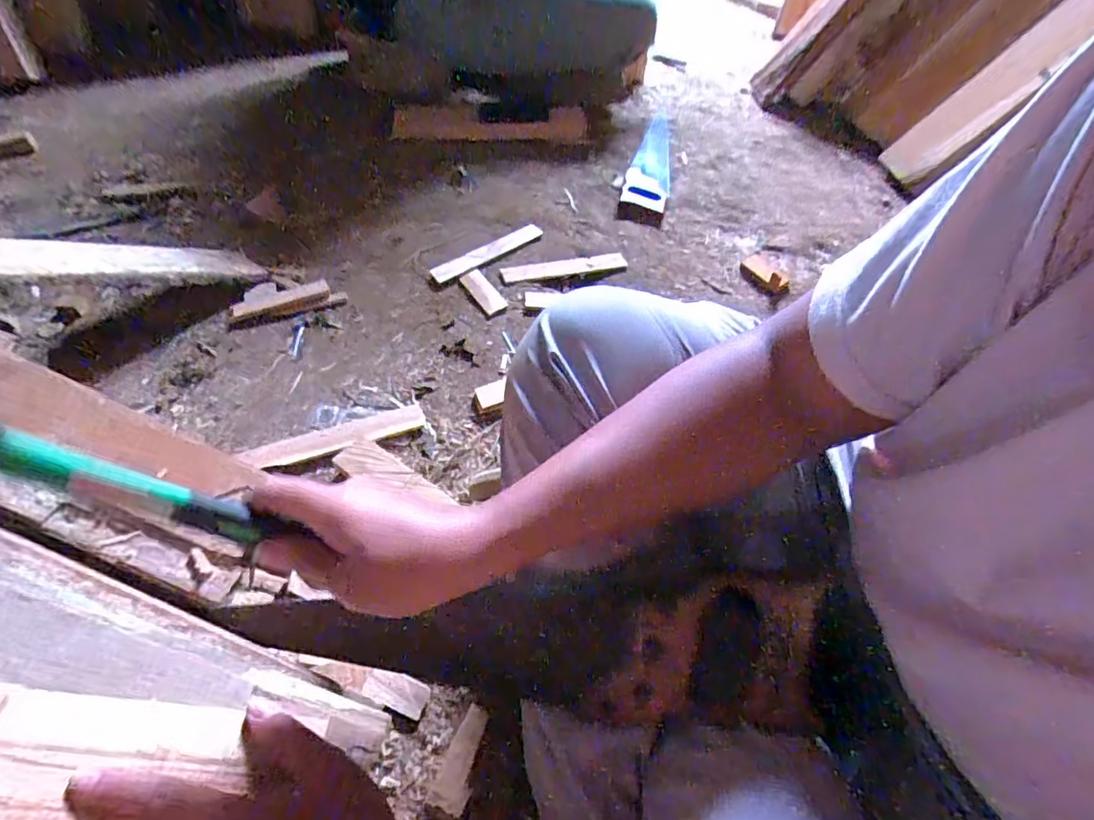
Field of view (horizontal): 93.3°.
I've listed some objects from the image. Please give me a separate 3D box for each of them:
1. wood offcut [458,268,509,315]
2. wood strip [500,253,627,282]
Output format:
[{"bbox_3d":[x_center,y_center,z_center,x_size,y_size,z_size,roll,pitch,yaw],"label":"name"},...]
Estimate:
[{"bbox_3d":[-0.103,-0.194,0.841,0.035,0.011,0.106,-26,60,-26],"label":"wood offcut"},{"bbox_3d":[0.031,-0.247,0.886,0.217,0.009,0.030,-7,53,-13],"label":"wood strip"}]

